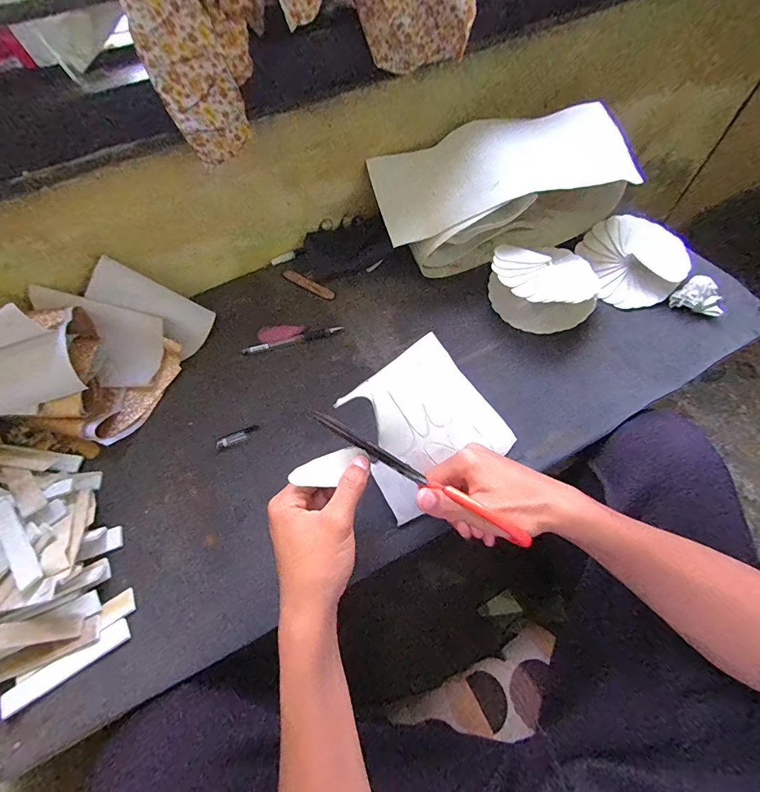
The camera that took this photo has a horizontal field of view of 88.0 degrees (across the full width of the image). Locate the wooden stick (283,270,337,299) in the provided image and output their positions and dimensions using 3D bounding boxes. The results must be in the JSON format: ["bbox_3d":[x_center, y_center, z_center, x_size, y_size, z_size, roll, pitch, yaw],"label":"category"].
[{"bbox_3d":[-0.105,-0.164,0.578,0.089,0.004,0.016,28,70,13],"label":"wooden stick"}]

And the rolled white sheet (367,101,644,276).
[{"bbox_3d":[0.168,-0.283,0.563,0.336,0.128,0.129,-14,63,-5],"label":"rolled white sheet"}]

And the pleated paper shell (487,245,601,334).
[{"bbox_3d":[0.218,-0.147,0.524,0.133,0.057,0.114,-10,62,-3],"label":"pleated paper shell"}]

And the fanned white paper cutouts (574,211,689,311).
[{"bbox_3d":[0.349,-0.189,0.537,0.125,0.027,0.135,-1,81,8],"label":"fanned white paper cutouts"}]

